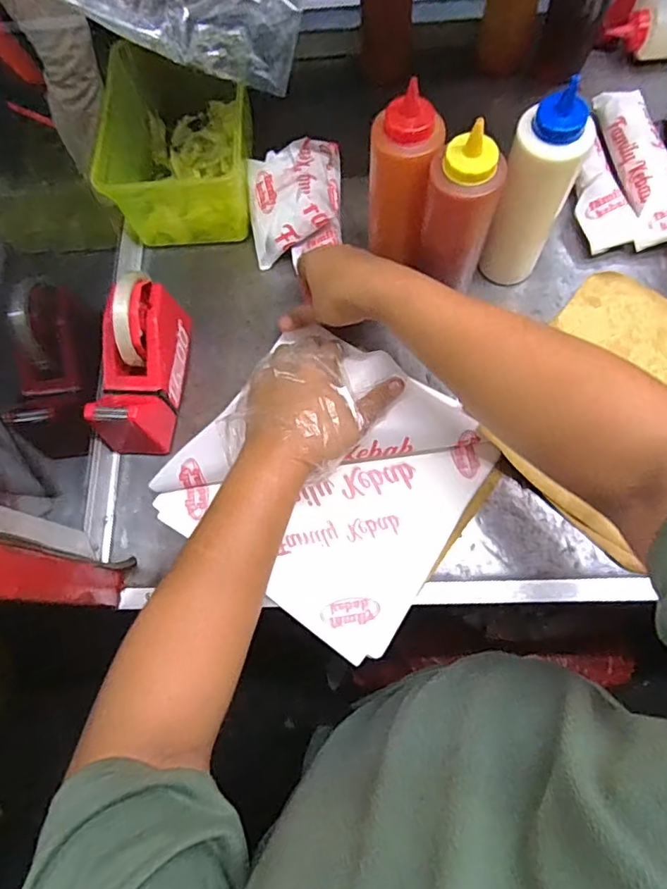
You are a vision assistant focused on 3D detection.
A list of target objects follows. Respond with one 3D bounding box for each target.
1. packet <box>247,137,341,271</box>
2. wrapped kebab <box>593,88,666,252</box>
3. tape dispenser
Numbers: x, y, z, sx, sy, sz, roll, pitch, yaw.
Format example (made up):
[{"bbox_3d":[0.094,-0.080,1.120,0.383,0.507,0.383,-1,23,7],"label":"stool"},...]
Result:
[{"bbox_3d":[-0.040,-0.273,0.584,0.103,0.070,0.136,-7,72,-1],"label":"packet"},{"bbox_3d":[0.342,-0.311,0.583,0.060,0.040,0.206,-5,72,-1],"label":"wrapped kebab"},{"bbox_3d":[-0.188,-0.078,0.515,0.061,0.102,0.161,7,72,3],"label":"tape dispenser"}]

